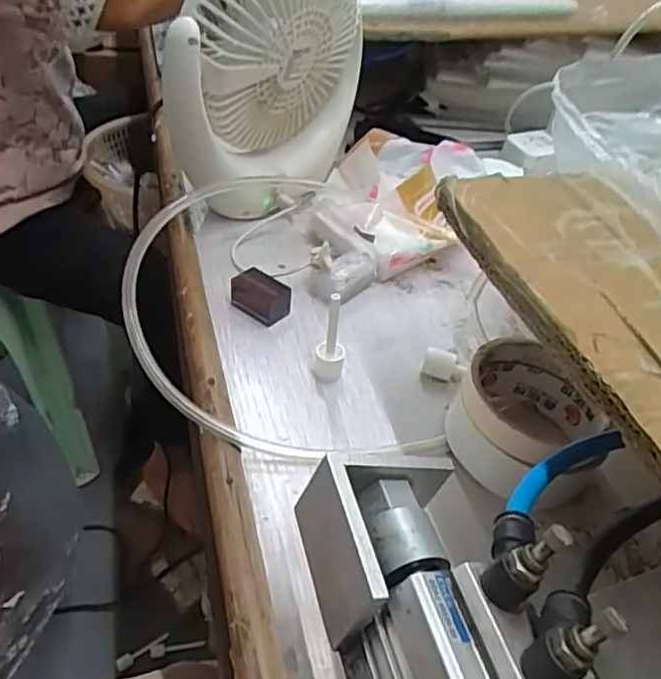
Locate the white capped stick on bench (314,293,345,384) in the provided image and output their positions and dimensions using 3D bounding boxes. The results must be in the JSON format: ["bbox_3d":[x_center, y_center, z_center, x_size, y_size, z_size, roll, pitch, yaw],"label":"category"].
[{"bbox_3d":[0.001,-0.001,0.389,0.019,0.062,0.017,4,41,-2],"label":"white capped stick on bench"}]

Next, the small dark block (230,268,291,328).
[{"bbox_3d":[-0.052,-0.032,0.448,0.043,0.024,0.024,33,48,28],"label":"small dark block"}]

